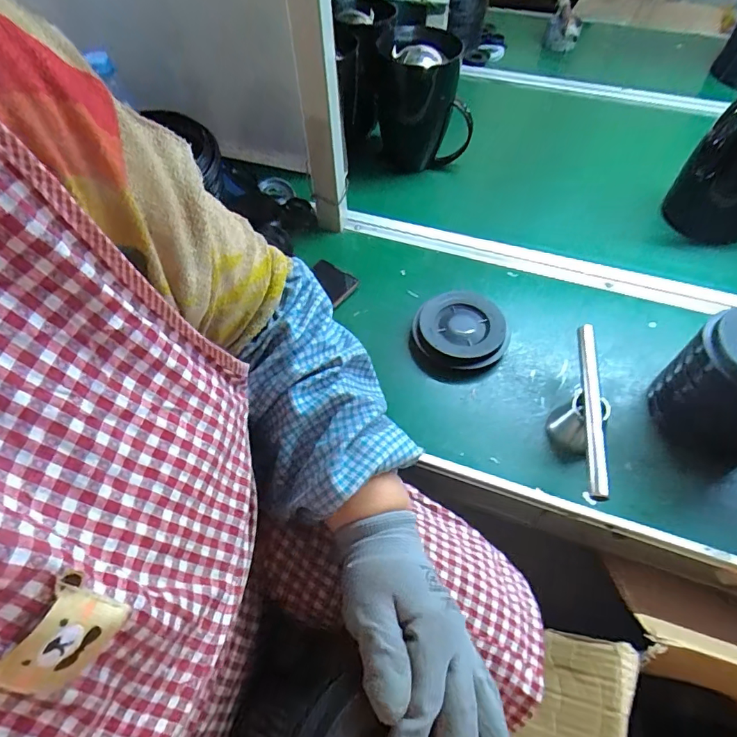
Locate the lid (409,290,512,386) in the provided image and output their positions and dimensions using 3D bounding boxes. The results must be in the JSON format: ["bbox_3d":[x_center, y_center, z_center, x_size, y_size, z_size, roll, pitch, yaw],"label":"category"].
[{"bbox_3d":[0.115,-0.041,0.592,0.113,0.028,0.123,-1,55,1],"label":"lid"}]

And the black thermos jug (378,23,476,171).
[{"bbox_3d":[0.089,-0.414,0.734,0.152,0.186,0.092,7,56,6],"label":"black thermos jug"}]

